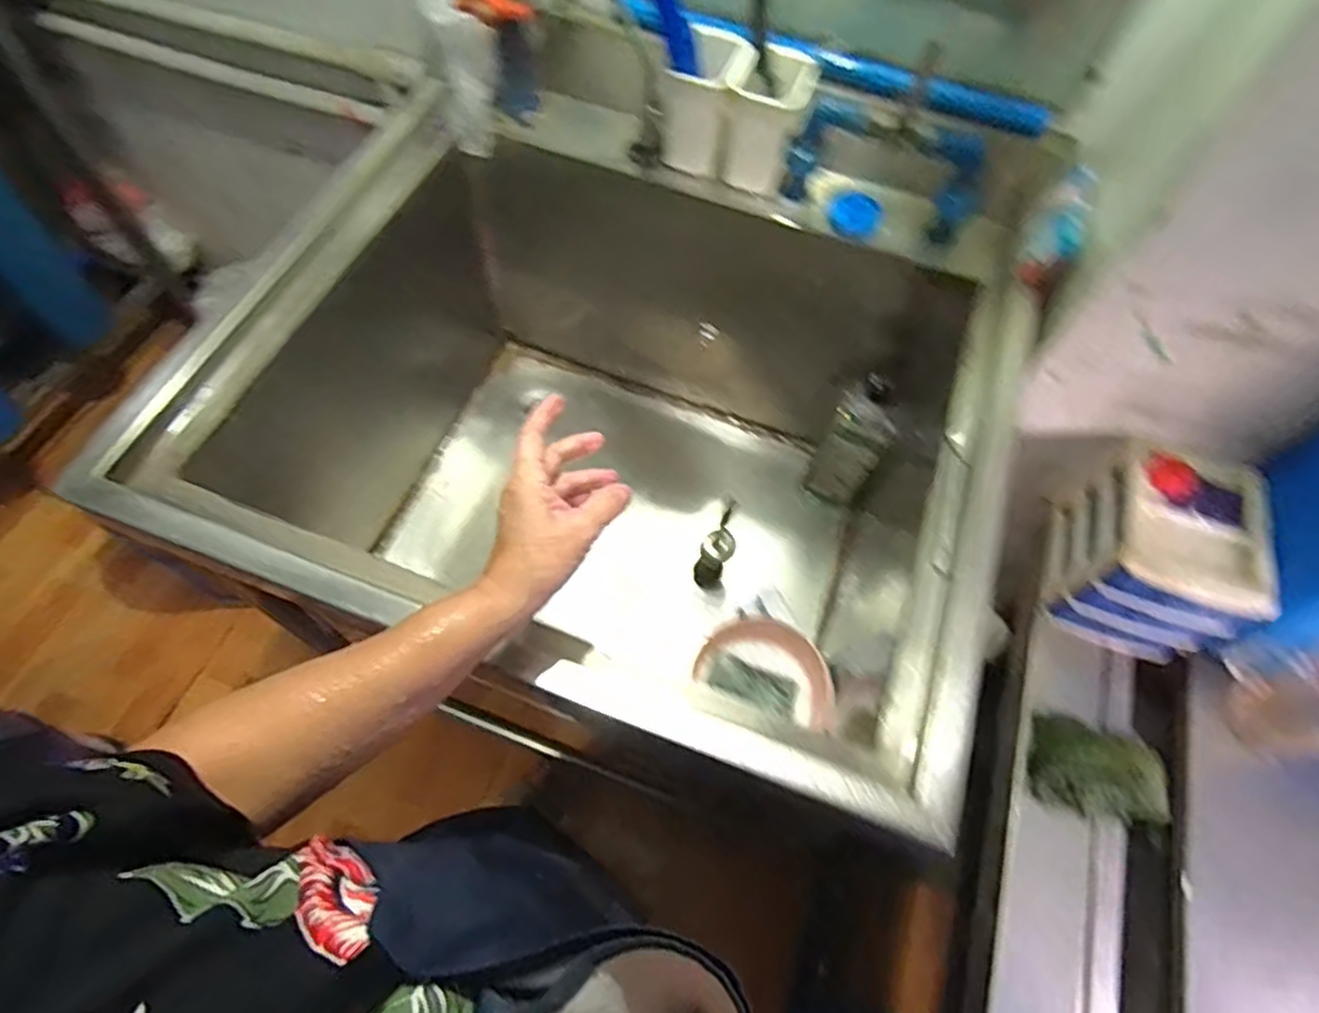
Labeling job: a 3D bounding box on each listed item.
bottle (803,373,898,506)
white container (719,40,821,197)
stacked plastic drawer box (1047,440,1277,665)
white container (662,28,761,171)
[{"bbox_3d":[0.258,-0.088,0.932,0.084,0.227,0.059,30,66,12],"label":"bottle"},{"bbox_3d":[0.113,-0.407,0.748,0.075,0.115,0.078,21,64,8],"label":"white container"},{"bbox_3d":[0.526,0.047,0.751,0.146,0.144,0.172,18,64,6],"label":"stacked plastic drawer box"},{"bbox_3d":[0.047,-0.432,0.763,0.082,0.119,0.082,12,63,3],"label":"white container"}]

